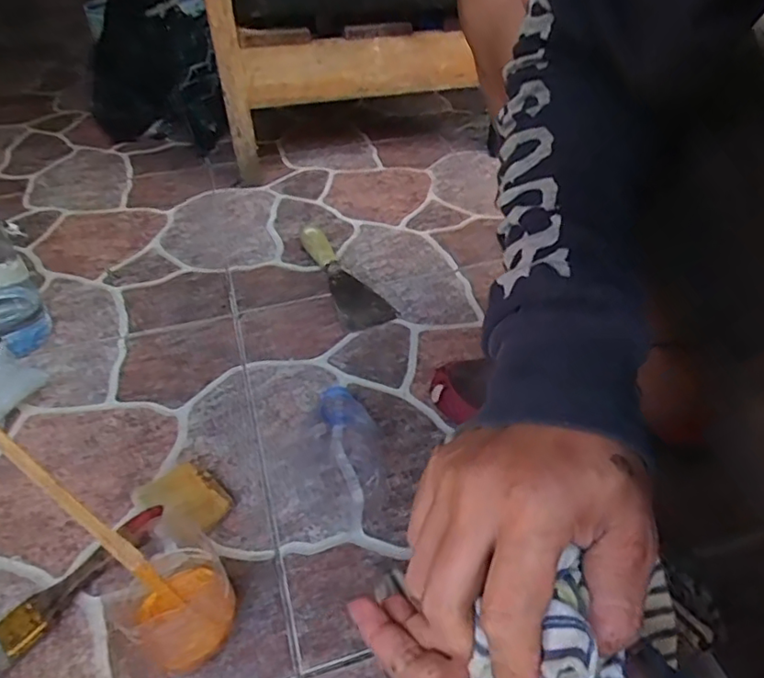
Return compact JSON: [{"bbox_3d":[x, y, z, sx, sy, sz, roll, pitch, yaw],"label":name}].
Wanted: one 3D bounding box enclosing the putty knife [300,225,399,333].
[{"bbox_3d":[-0.052,-0.089,0.721,0.058,0.024,0.218,-17,43,-16],"label":"putty knife"}]

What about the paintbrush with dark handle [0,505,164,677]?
[{"bbox_3d":[-0.236,0.186,0.427,0.034,0.021,0.168,26,49,29],"label":"paintbrush with dark handle"}]

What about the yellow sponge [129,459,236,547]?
[{"bbox_3d":[-0.163,0.135,0.481,0.060,0.022,0.056,31,51,32],"label":"yellow sponge"}]

